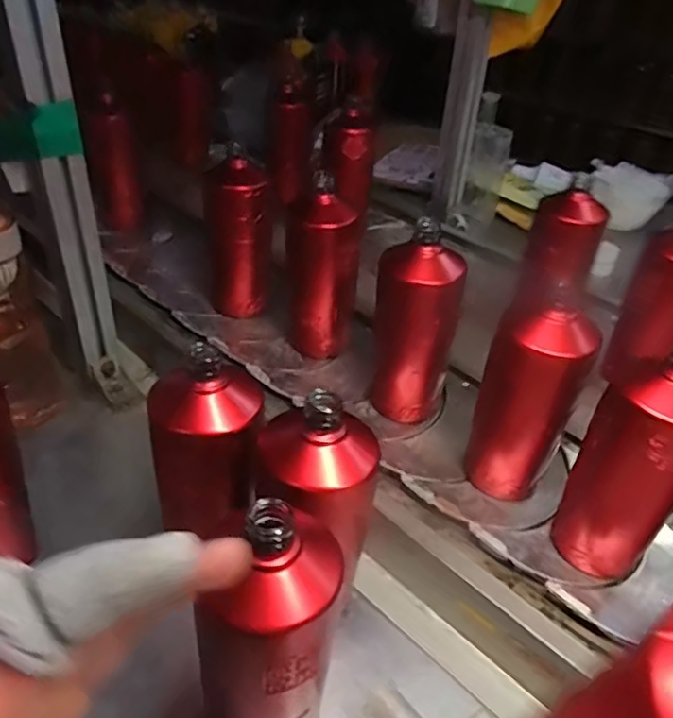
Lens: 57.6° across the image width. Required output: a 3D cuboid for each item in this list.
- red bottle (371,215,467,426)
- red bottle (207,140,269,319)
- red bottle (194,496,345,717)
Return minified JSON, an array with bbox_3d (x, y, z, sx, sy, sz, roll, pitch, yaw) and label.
[{"bbox_3d":[0.076,-0.025,0.613,0.077,0.190,0.062,8,40,5],"label":"red bottle"},{"bbox_3d":[-0.119,-0.144,0.748,0.072,0.197,0.062,-5,41,-9],"label":"red bottle"},{"bbox_3d":[-0.039,0.171,0.354,0.069,0.204,0.068,13,28,11],"label":"red bottle"}]

